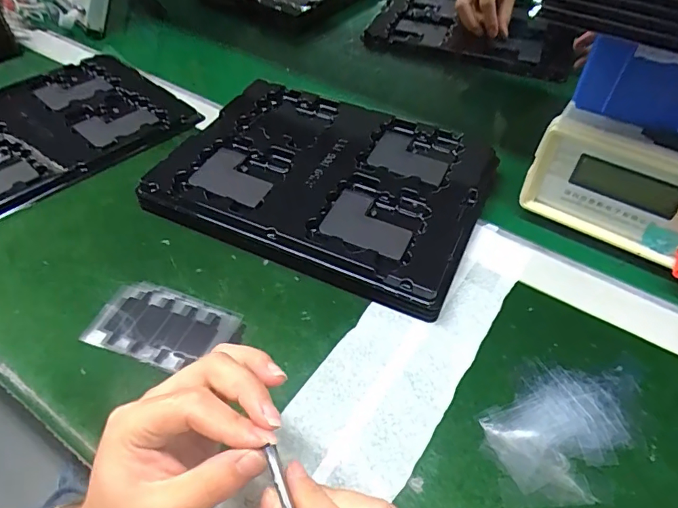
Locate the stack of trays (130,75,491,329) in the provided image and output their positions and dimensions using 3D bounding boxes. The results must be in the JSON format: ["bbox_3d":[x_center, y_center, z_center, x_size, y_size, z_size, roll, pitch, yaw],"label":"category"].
[{"bbox_3d":[-0.015,-0.077,0.462,0.303,0.044,0.215,21,52,16],"label":"stack of trays"}]

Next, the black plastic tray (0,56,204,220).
[{"bbox_3d":[-0.339,-0.141,0.523,0.210,0.030,0.307,33,57,24],"label":"black plastic tray"}]

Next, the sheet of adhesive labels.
[{"bbox_3d":[-0.136,0.055,0.357,0.106,0.004,0.062,14,51,11],"label":"sheet of adhesive labels"}]

